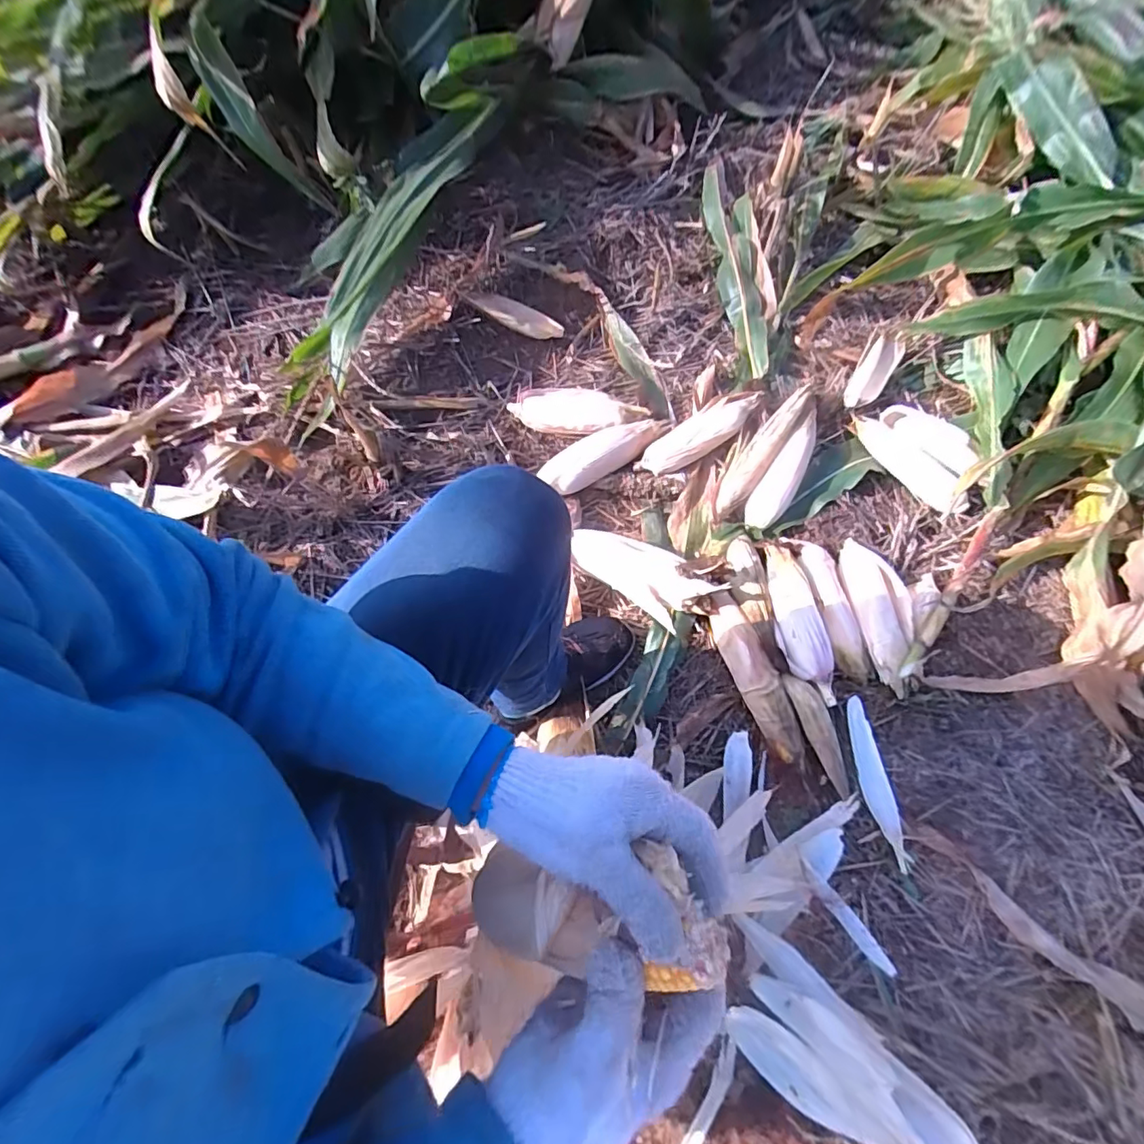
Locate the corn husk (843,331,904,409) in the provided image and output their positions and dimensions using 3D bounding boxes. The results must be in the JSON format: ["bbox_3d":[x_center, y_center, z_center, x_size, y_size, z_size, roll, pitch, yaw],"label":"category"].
[{"bbox_3d":[0.565,-0.372,1.010,0.062,0.030,0.212,32,70,13],"label":"corn husk"}]

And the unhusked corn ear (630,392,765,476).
[{"bbox_3d":[0.223,-0.244,0.953,0.234,0.058,0.069,-28,69,-12],"label":"unhusked corn ear"}]

